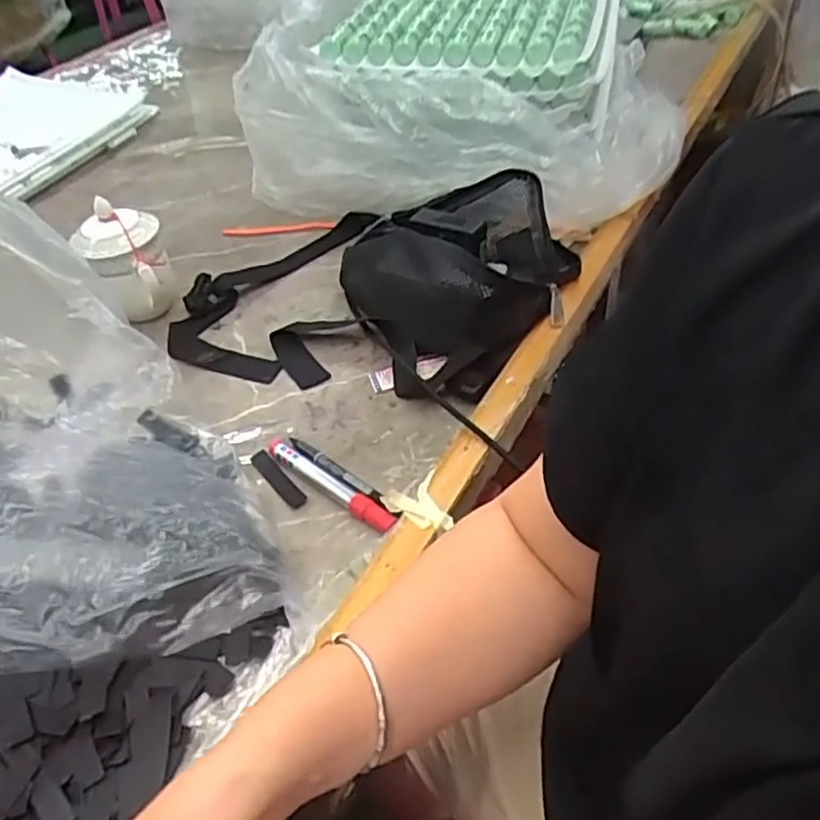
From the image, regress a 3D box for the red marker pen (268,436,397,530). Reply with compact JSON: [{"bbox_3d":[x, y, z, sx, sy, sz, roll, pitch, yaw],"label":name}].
[{"bbox_3d":[-0.062,0.060,0.544,0.134,0.016,0.015,30,55,31],"label":"red marker pen"}]

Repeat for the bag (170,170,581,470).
[{"bbox_3d":[-0.039,-0.138,0.692,0.369,0.078,0.298,15,49,20],"label":"bag"}]

